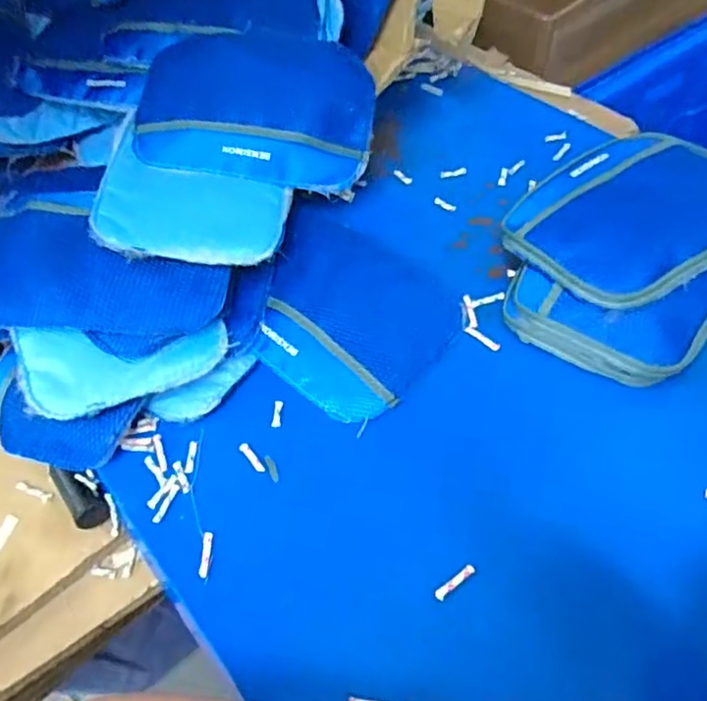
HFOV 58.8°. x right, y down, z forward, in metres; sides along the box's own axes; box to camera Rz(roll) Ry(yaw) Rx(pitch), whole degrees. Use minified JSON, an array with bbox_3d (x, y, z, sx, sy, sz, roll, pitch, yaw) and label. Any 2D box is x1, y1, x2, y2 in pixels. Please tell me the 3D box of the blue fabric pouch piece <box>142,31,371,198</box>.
[{"bbox_3d":[-0.081,-0.219,0.548,0.193,0.022,0.158,5,69,-6],"label":"blue fabric pouch piece"}]

